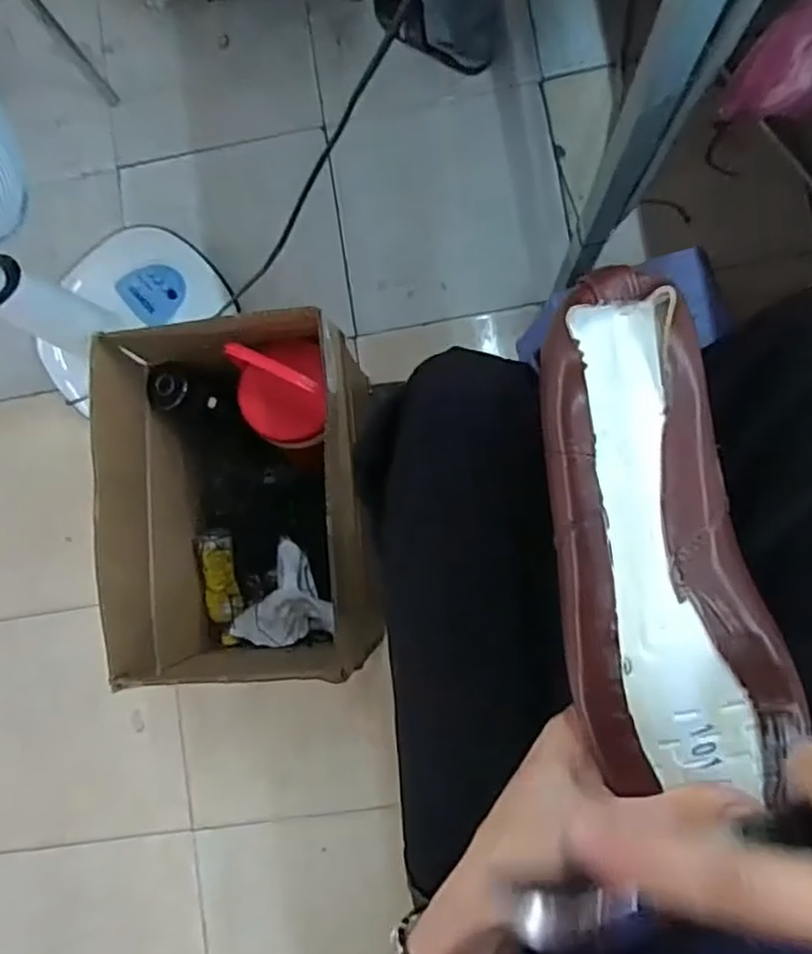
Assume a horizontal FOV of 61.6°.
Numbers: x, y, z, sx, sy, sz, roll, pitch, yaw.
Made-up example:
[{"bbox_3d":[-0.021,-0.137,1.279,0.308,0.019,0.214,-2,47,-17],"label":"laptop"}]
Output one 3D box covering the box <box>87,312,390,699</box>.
[{"bbox_3d":[-0.215,0.036,0.991,0.310,0.333,0.455,-6,85,6],"label":"box"}]

